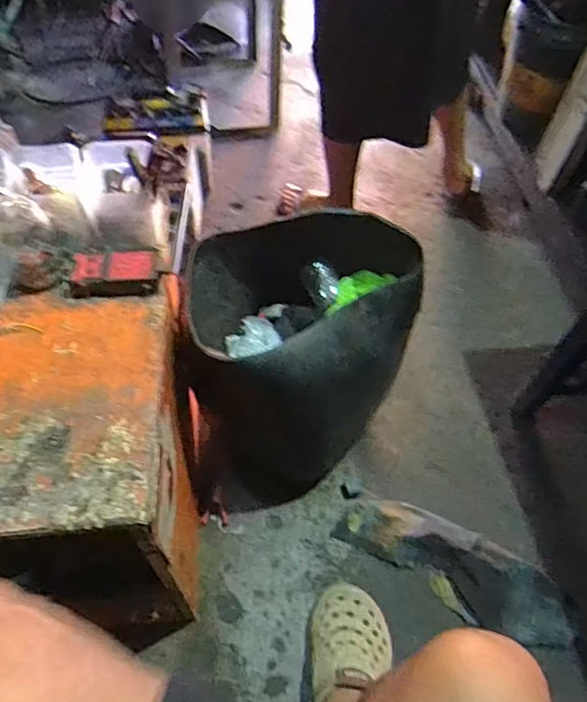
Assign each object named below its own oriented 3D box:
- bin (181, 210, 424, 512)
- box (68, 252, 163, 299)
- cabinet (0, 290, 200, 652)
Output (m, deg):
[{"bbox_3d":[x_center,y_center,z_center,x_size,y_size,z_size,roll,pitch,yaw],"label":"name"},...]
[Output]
[{"bbox_3d":[0.011,0.009,0.982,0.374,0.393,0.407,1,55,-3],"label":"bin"},{"bbox_3d":[-0.218,-0.094,0.682,0.102,0.027,0.060,-1,55,-4],"label":"box"},{"bbox_3d":[-0.345,0.192,0.756,0.381,0.440,0.331,-3,55,-6],"label":"cabinet"}]

